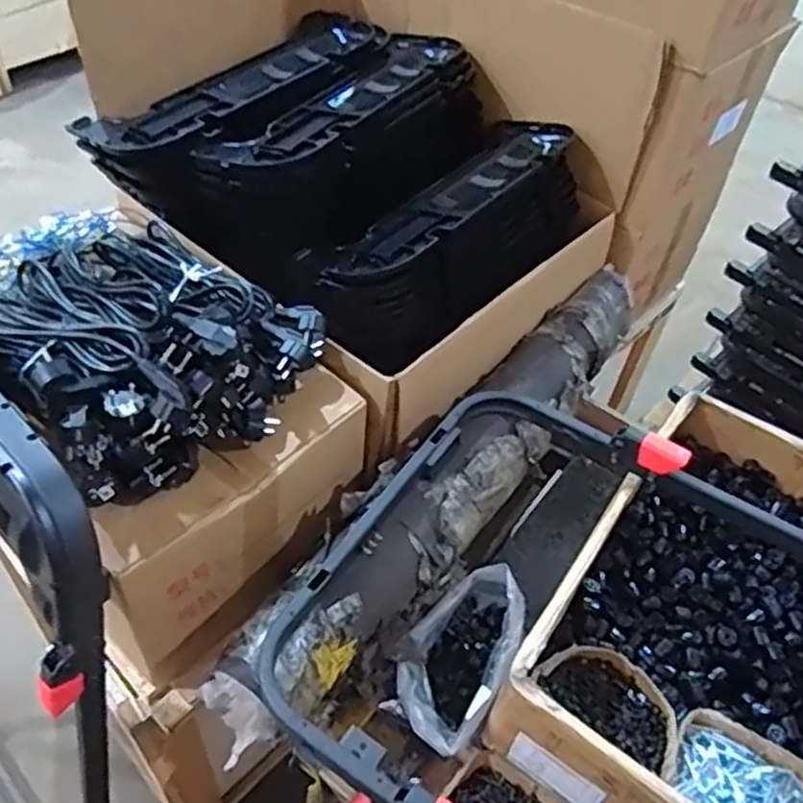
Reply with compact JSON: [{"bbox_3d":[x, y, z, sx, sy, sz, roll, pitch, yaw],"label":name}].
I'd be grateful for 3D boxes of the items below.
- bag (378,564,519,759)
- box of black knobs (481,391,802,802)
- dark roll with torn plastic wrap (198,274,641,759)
[{"bbox_3d":[0.073,0.301,0.874,0.112,0.107,0.211,29,51,20],"label":"bag"},{"bbox_3d":[0.396,0.259,0.887,0.362,0.139,0.551,29,51,20],"label":"box of black knobs"},{"bbox_3d":[0.096,0.075,0.952,0.132,0.126,0.861,30,52,21],"label":"dark roll with torn plastic wrap"}]

